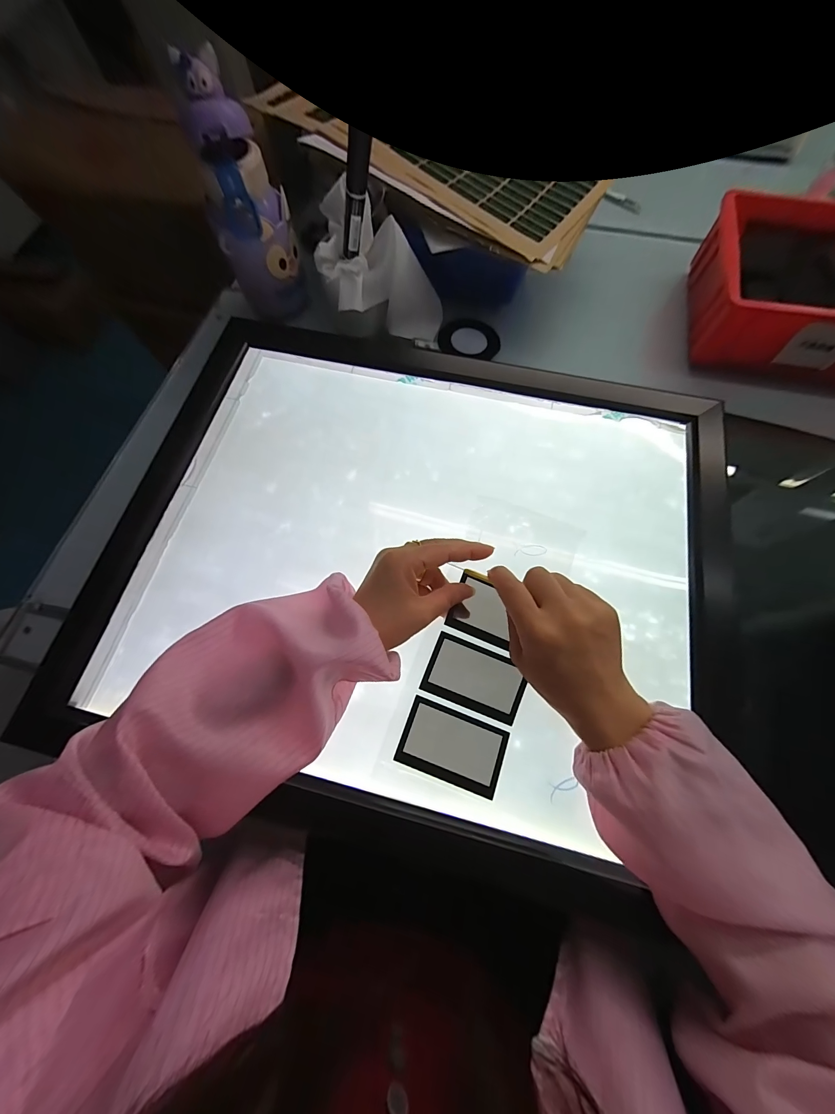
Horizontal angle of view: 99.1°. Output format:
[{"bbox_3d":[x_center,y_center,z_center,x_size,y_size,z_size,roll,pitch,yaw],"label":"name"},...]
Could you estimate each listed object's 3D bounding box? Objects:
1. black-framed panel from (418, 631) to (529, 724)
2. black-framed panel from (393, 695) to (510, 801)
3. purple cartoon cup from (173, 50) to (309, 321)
[{"bbox_3d":[0.050,0.103,0.303,0.084,0.011,0.052,22,84,-1],"label":"black-framed panel"},{"bbox_3d":[0.029,0.156,0.293,0.084,0.009,0.052,20,72,8],"label":"black-framed panel"},{"bbox_3d":[-0.188,-0.388,0.405,0.078,0.198,0.075,0,70,1],"label":"purple cartoon cup"}]

